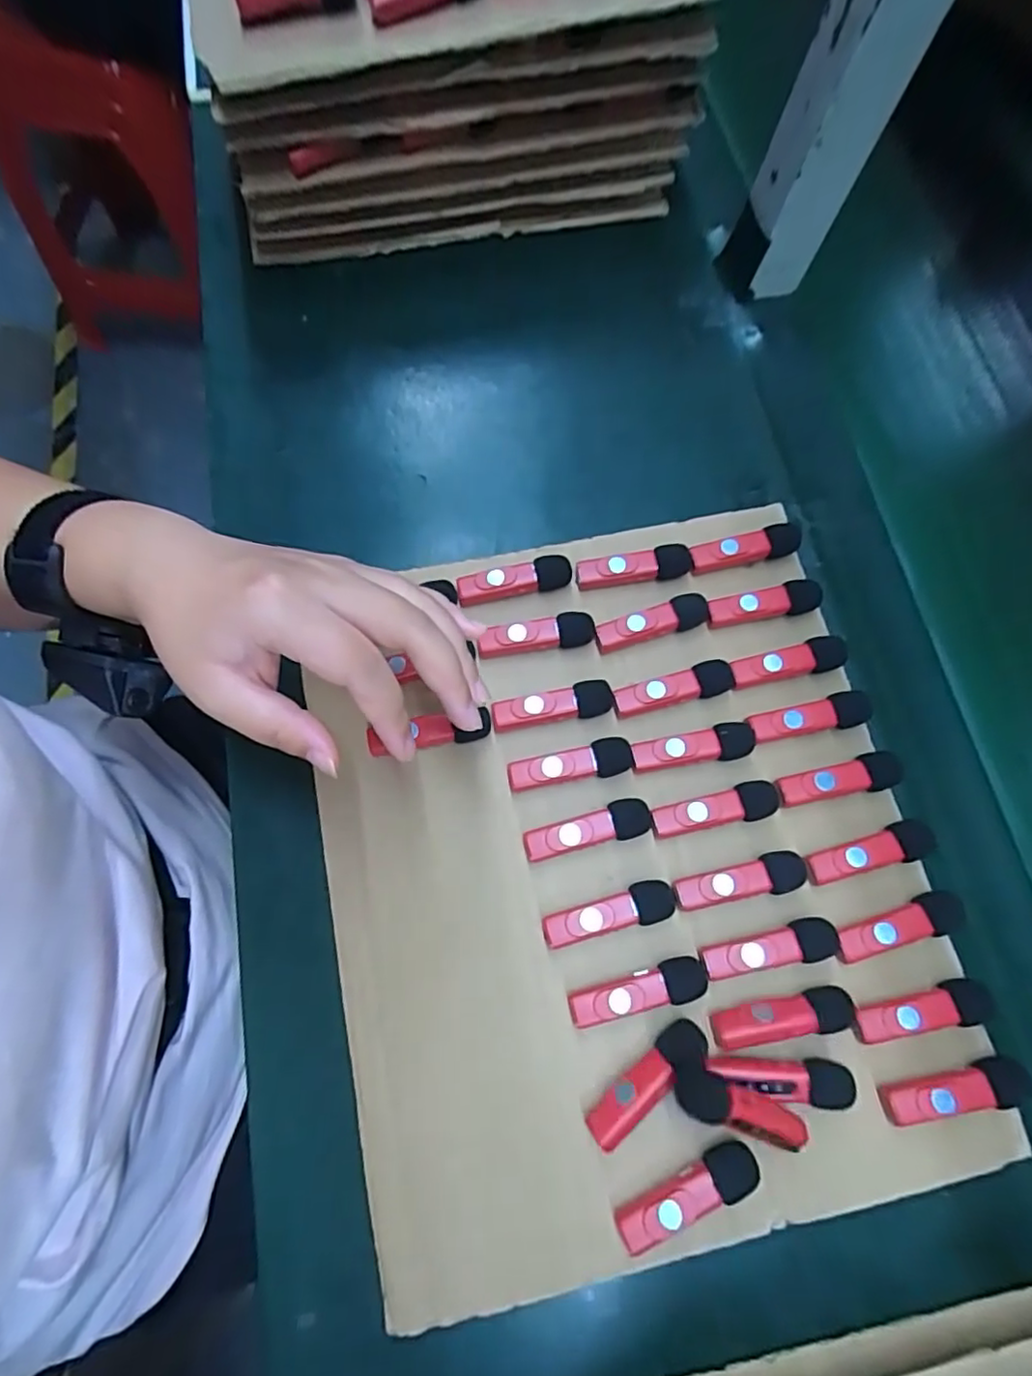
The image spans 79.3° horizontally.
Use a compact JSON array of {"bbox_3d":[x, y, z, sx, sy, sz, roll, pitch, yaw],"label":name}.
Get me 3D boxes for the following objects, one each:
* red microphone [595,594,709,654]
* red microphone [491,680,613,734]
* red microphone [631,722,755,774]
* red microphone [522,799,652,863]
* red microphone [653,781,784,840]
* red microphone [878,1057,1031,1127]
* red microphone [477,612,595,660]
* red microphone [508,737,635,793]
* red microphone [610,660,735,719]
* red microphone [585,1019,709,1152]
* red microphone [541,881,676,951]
[{"bbox_3d":[0.077,-0.037,0.351,0.064,0.020,0.018,-15,73,-3],"label":"red microphone"},{"bbox_3d":[0.020,0.010,0.338,0.065,0.017,0.018,-9,72,-2],"label":"red microphone"},{"bbox_3d":[0.094,0.033,0.333,0.064,0.017,0.018,-7,72,-1],"label":"red microphone"},{"bbox_3d":[0.037,0.073,0.320,0.065,0.020,0.019,-12,72,-3],"label":"red microphone"},{"bbox_3d":[0.103,0.063,0.319,0.067,0.010,0.019,-13,72,-3],"label":"red microphone"},{"bbox_3d":[0.204,0.185,0.286,0.070,0.018,0.022,-5,72,0],"label":"red microphone"},{"bbox_3d":[0.011,-0.029,0.347,0.064,0.014,0.017,-8,72,-1],"label":"red microphone"},{"bbox_3d":[0.029,0.042,0.328,0.065,0.019,0.018,-14,73,-3],"label":"red microphone"},{"bbox_3d":[0.086,0.001,0.342,0.066,0.018,0.018,-13,72,-3],"label":"red microphone"},{"bbox_3d":[0.060,0.178,0.280,0.065,0.010,0.017,-39,76,-10],"label":"red microphone"},{"bbox_3d":[0.046,0.111,0.308,0.066,0.019,0.019,-13,72,-3],"label":"red microphone"}]

